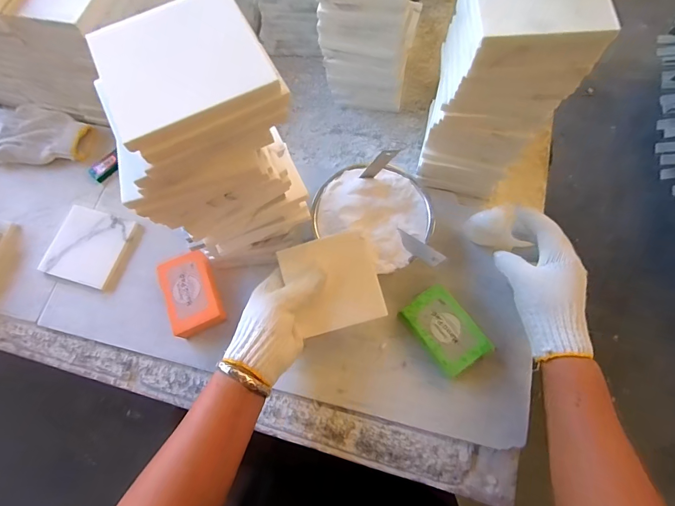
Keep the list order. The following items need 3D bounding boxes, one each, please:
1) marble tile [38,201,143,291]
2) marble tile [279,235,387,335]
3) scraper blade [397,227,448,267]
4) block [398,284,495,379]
[{"bbox_3d":[-0.335,-0.008,0.502,0.110,0.016,0.099,15,72,6],"label":"marble tile"},{"bbox_3d":[-0.004,0.034,0.406,0.098,0.006,0.098,-16,89,3],"label":"marble tile"},{"bbox_3d":[0.097,-0.004,0.437,0.065,0.008,0.018,35,102,29],"label":"scraper blade"},{"bbox_3d":[0.122,0.091,0.426,0.062,0.031,0.092,-34,74,-10],"label":"block"}]

